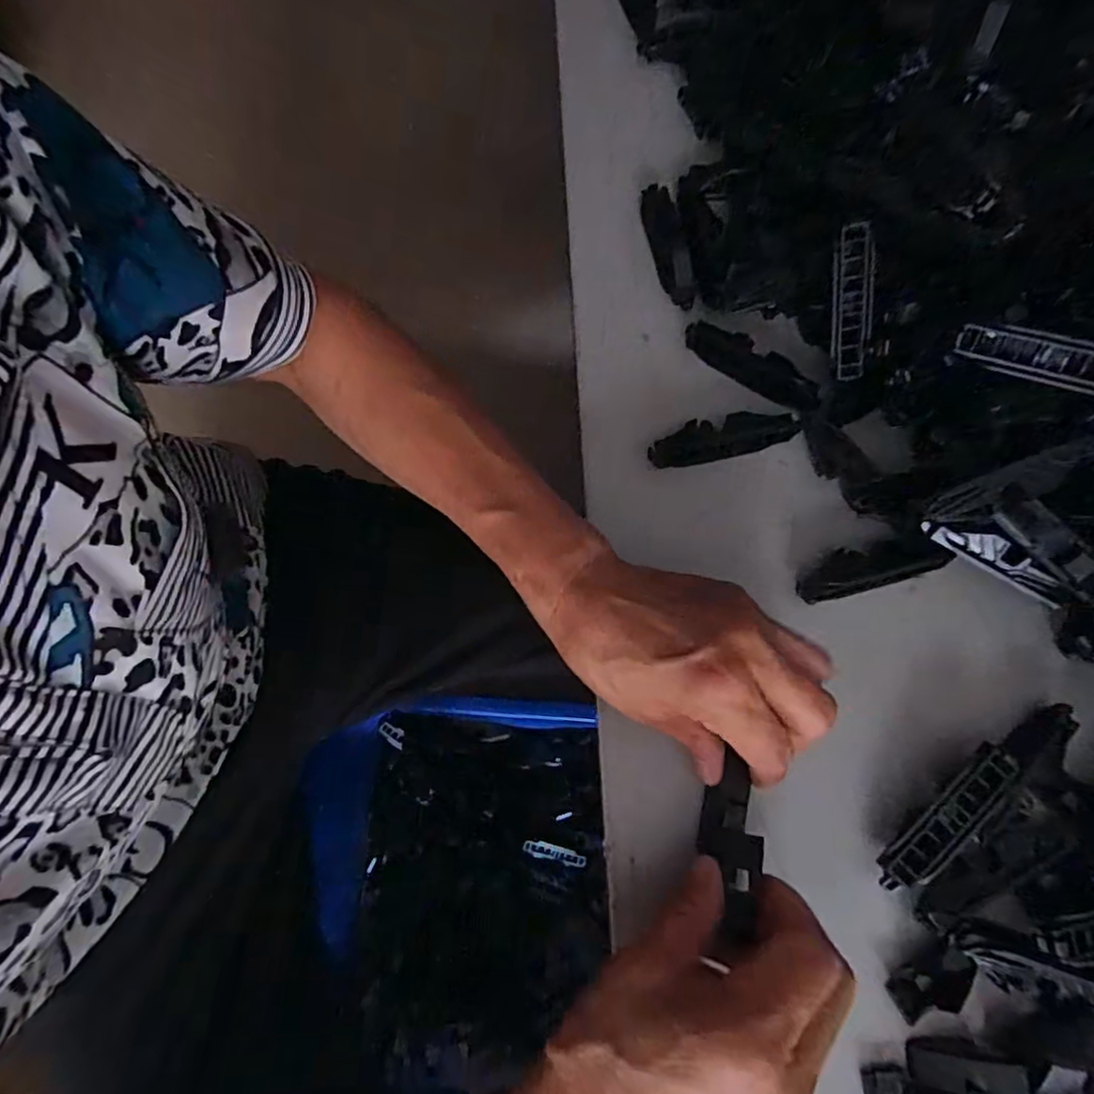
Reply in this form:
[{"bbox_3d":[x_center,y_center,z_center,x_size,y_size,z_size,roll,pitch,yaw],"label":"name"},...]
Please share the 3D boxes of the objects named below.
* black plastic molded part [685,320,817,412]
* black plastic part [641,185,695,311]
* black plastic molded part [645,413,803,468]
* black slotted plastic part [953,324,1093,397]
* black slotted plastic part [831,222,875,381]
[{"bbox_3d":[0.114,-0.102,0.345,0.081,0.004,0.022,34,102,15],"label":"black plastic molded part"},{"bbox_3d":[0.071,-0.179,0.363,0.019,0.008,0.081,-11,75,-1],"label":"black plastic part"},{"bbox_3d":[0.095,-0.059,0.333,0.080,0.008,0.021,-9,75,-1],"label":"black plastic molded part"},{"bbox_3d":[0.220,-0.080,0.267,0.077,0.012,0.019,28,77,29],"label":"black slotted plastic part"},{"bbox_3d":[0.157,-0.124,0.318,0.016,0.011,0.074,-10,115,-1],"label":"black slotted plastic part"}]

